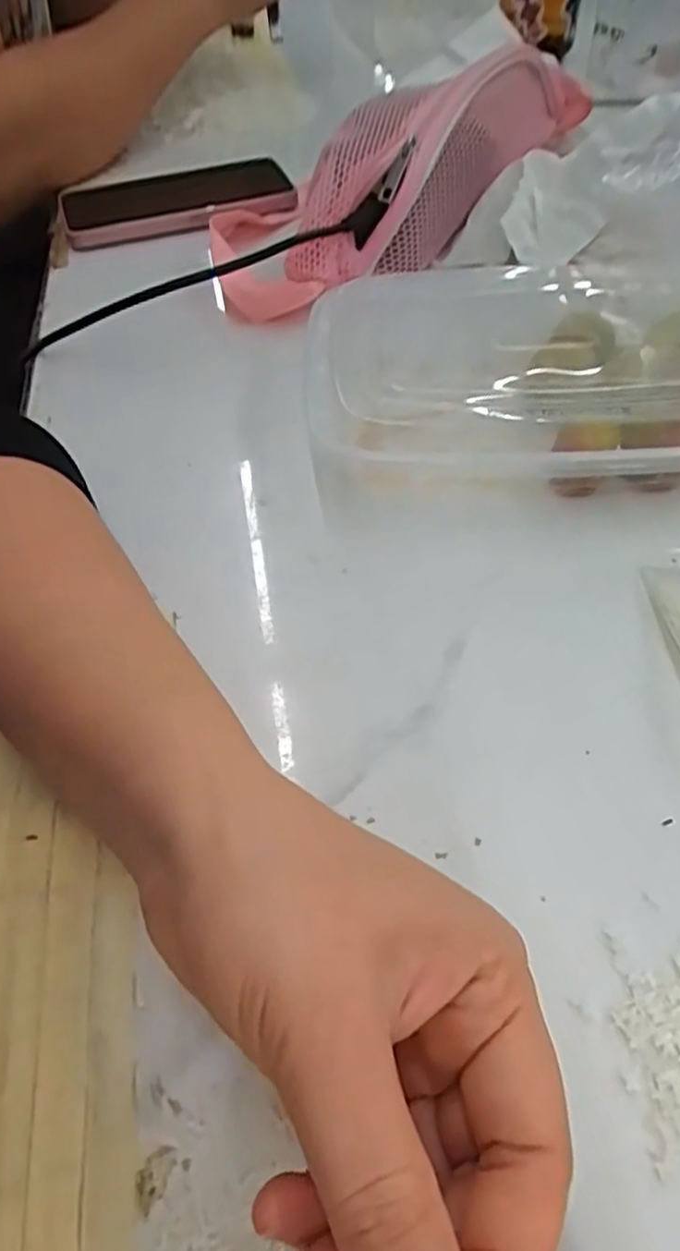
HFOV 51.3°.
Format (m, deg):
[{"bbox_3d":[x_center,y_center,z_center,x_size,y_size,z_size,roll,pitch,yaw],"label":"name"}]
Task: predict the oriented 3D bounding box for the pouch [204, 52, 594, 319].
[{"bbox_3d":[0.067,-0.299,0.450,0.076,0.082,0.358,30,60,22],"label":"pouch"}]

